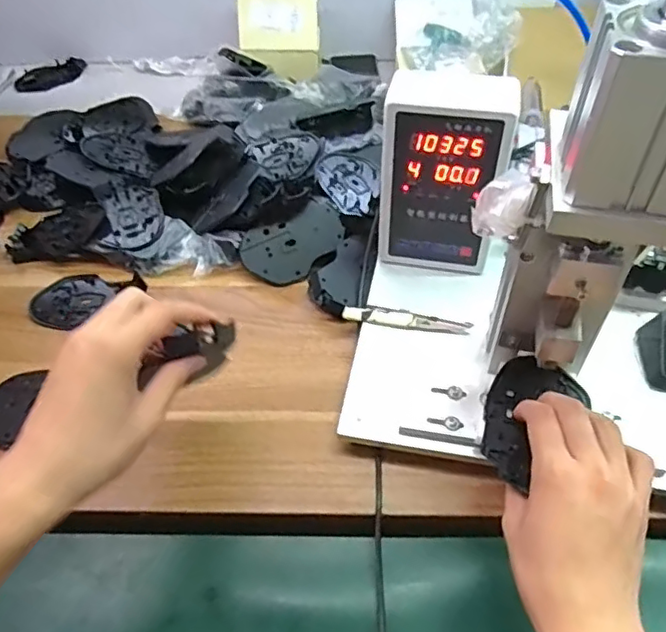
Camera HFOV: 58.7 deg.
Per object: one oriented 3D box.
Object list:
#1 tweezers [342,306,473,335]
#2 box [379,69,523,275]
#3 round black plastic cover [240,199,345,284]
[{"bbox_3d":[0.069,0.005,0.557,0.116,0.010,0.022,8,50,9],"label":"tweezers"},{"bbox_3d":[0.102,-0.132,0.551,0.107,0.175,0.066,9,51,10],"label":"box"},{"bbox_3d":[-0.040,-0.075,0.632,0.109,0.012,0.065,-30,90,-5],"label":"round black plastic cover"}]

